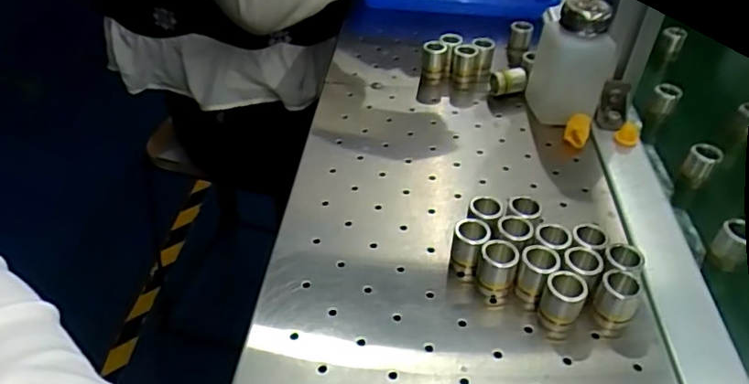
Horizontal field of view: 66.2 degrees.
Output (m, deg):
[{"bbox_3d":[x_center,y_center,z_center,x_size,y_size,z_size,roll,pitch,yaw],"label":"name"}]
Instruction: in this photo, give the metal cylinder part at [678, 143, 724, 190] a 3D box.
[{"bbox_3d":[0.256,-0.021,0.451,0.022,0.028,0.019,26,46,25],"label":"metal cylinder part"}]

